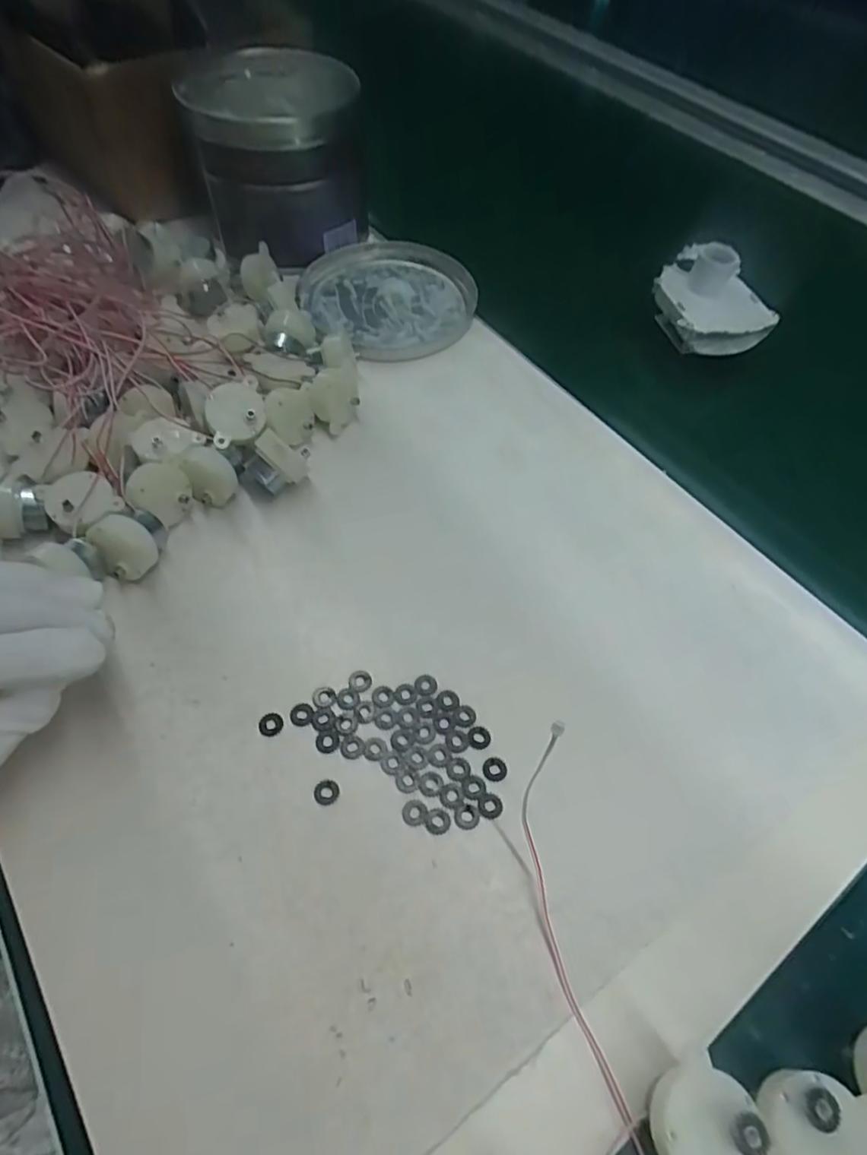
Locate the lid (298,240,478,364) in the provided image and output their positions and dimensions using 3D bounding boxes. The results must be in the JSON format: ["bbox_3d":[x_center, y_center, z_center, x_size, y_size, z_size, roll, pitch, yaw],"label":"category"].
[{"bbox_3d":[-0.030,-0.209,0.453,0.129,0.019,0.131,1,56,-2],"label":"lid"}]

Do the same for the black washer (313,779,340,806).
[{"bbox_3d":[-0.046,0.092,0.260,0.011,0.004,0.010,-8,57,-8],"label":"black washer"}]

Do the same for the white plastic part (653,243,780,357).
[{"bbox_3d":[0.202,-0.203,0.441,0.068,0.049,0.082,-12,57,-11],"label":"white plastic part"}]

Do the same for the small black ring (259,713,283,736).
[{"bbox_3d":[-0.073,0.066,0.274,0.011,0.004,0.010,1,56,-2],"label":"small black ring"}]

